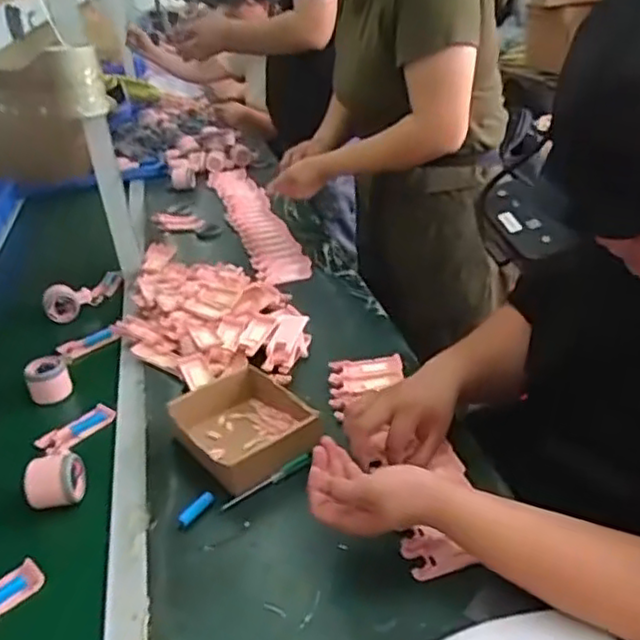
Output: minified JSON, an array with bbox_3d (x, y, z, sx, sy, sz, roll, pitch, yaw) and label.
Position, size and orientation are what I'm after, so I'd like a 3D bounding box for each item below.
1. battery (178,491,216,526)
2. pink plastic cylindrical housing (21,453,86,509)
[{"bbox_3d":[-0.141,0.217,0.782,0.015,0.014,0.049,17,37,33],"label":"battery"},{"bbox_3d":[-0.317,0.192,0.814,0.066,0.057,0.068,-13,31,-13],"label":"pink plastic cylindrical housing"}]

